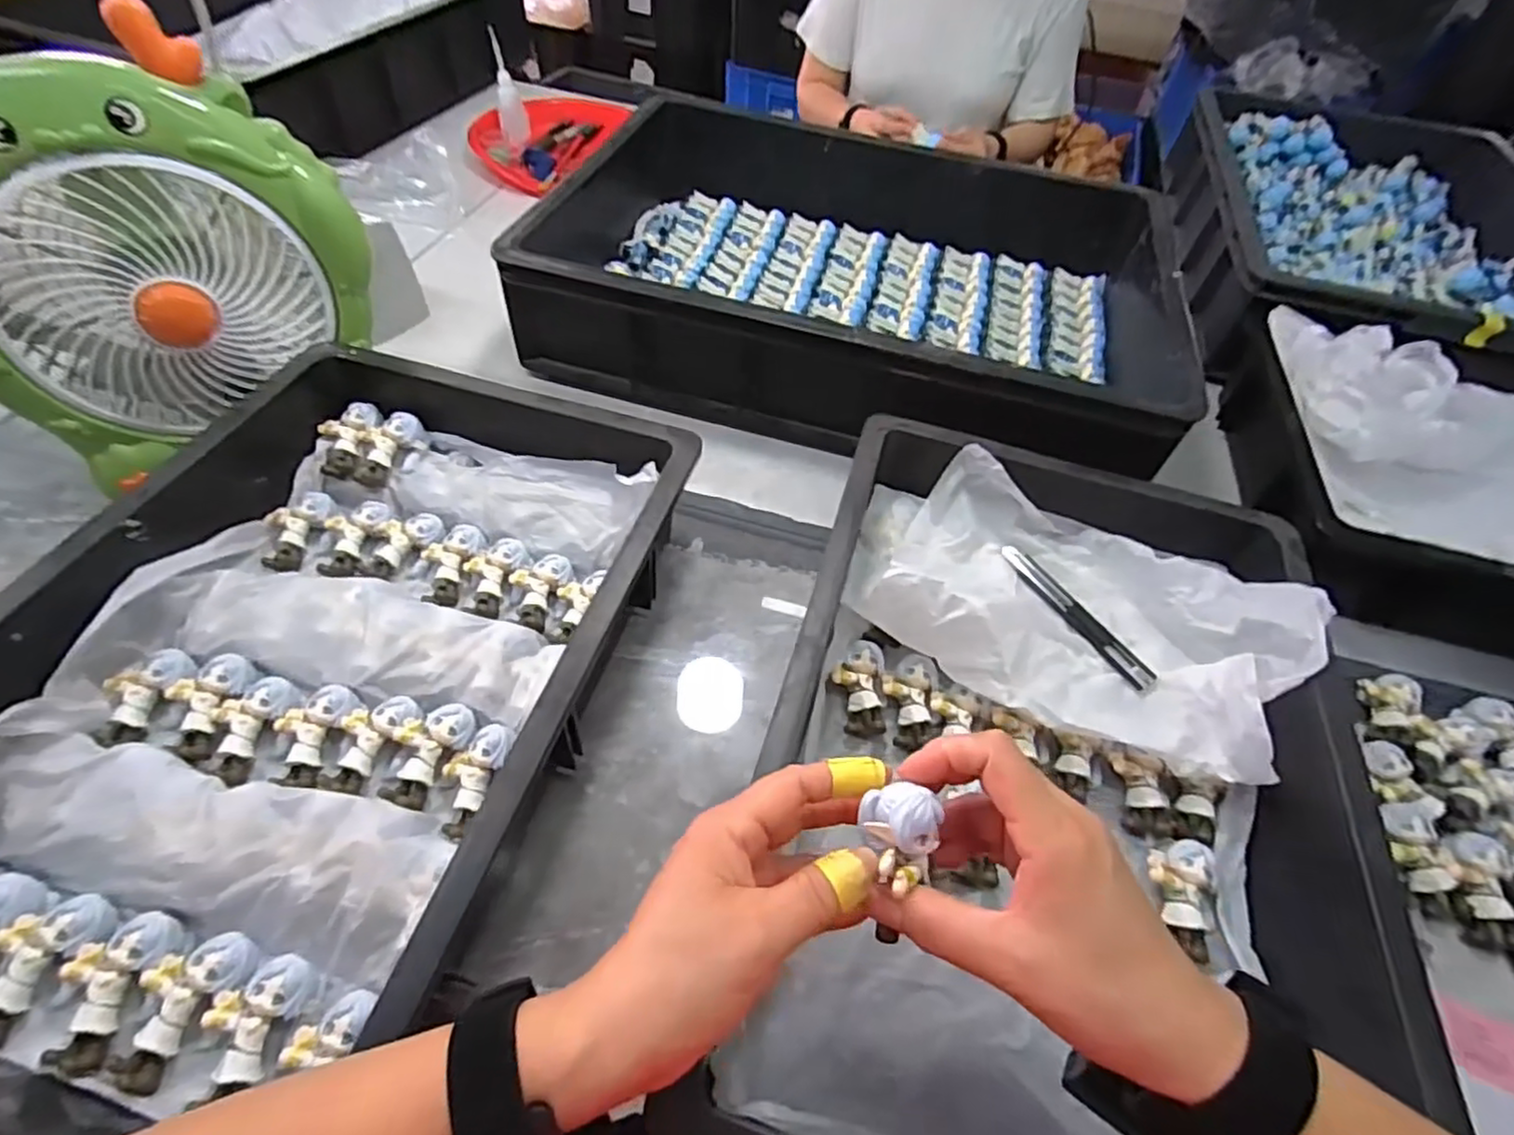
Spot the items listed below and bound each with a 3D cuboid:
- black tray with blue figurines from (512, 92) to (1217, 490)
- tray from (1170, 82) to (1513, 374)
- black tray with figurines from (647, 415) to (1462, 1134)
[{"bbox_3d":[0.093,-0.291,0.695,0.592,0.119,0.434,11,52,3],"label":"black tray with blue figurines"},{"bbox_3d":[0.721,-0.389,0.811,0.373,0.132,0.652,13,52,5],"label":"tray"},{"bbox_3d":[0.167,0.114,0.401,0.303,0.092,0.445,15,52,6],"label":"black tray with figurines"}]

